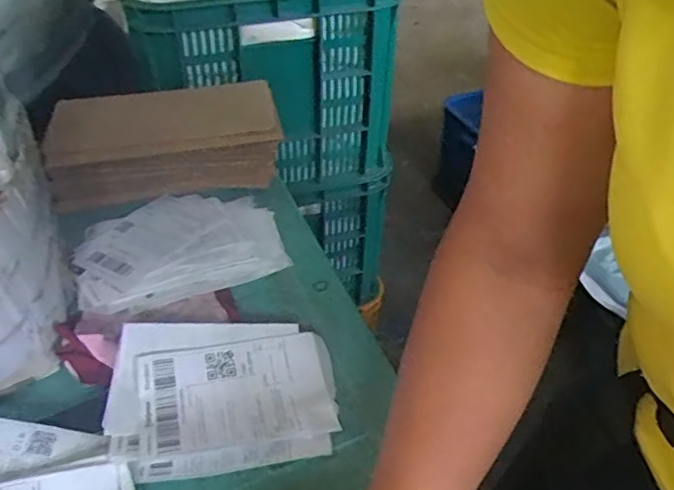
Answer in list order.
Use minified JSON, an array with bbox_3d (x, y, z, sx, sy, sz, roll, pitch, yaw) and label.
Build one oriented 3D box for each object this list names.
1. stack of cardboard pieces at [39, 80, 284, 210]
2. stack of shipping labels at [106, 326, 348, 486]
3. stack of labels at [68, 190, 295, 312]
[{"bbox_3d":[-0.198,-0.123,0.685,0.258,0.084,0.120,-13,43,-14],"label":"stack of cardboard pieces"},{"bbox_3d":[-0.092,0.116,0.476,0.173,0.023,0.123,-6,42,-7],"label":"stack of shipping labels"},{"bbox_3d":[-0.169,-0.005,0.618,0.203,0.023,0.158,-18,45,-20],"label":"stack of labels"}]

